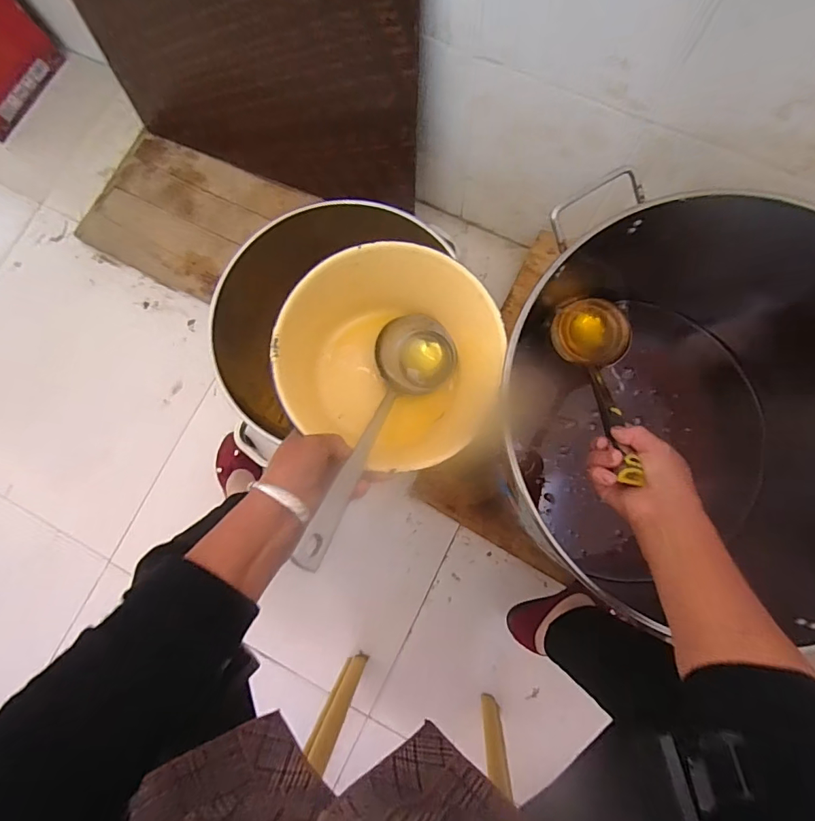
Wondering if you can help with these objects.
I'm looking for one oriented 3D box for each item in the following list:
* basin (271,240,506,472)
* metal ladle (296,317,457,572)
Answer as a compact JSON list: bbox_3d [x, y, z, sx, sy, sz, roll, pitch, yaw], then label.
[{"bbox_3d":[-0.010,-0.047,0.499,0.208,0.170,0.211,-1,83,6],"label":"basin"},{"bbox_3d":[-0.021,0.016,0.440,0.082,0.058,0.307,14,44,8],"label":"metal ladle"}]

